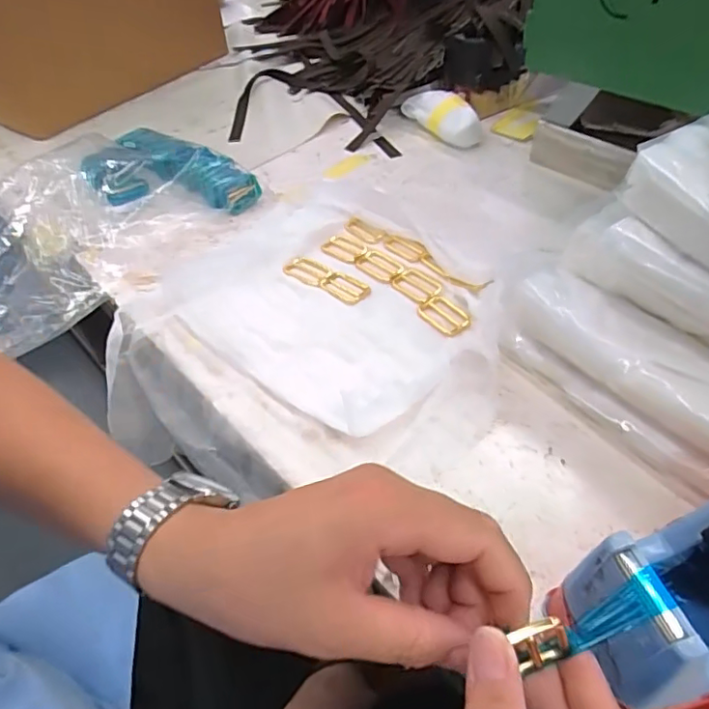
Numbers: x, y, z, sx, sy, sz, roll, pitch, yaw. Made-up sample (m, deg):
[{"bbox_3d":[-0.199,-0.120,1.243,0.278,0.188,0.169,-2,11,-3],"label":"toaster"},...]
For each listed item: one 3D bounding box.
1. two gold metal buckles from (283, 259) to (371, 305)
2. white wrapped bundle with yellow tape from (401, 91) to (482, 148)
[{"bbox_3d":[-0.025,-0.073,0.533,0.088,0.005,0.038,28,56,26],"label":"two gold metal buckles"},{"bbox_3d":[0.111,-0.301,0.710,0.057,0.033,0.112,-22,50,-15],"label":"white wrapped bundle with yellow tape"}]

